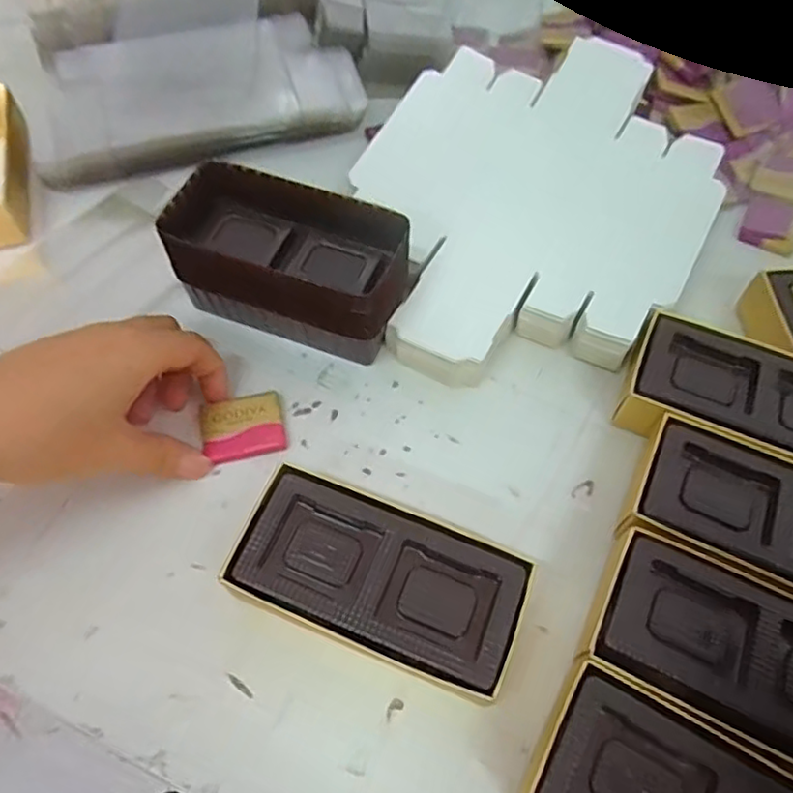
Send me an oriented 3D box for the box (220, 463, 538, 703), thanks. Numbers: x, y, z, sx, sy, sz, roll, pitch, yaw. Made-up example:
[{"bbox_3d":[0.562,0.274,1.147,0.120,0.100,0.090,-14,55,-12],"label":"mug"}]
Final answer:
[{"bbox_3d":[-0.006,0.075,0.260,0.112,0.028,0.055,20,61,11],"label":"box"}]

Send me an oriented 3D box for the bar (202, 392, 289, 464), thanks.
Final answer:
[{"bbox_3d":[-0.075,0.015,0.312,0.038,0.009,0.031,-14,65,-3],"label":"bar"}]

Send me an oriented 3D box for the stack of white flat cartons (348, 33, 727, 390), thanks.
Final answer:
[{"bbox_3d":[0.077,-0.110,0.371,0.185,0.041,0.243,27,62,14],"label":"stack of white flat cartons"}]

